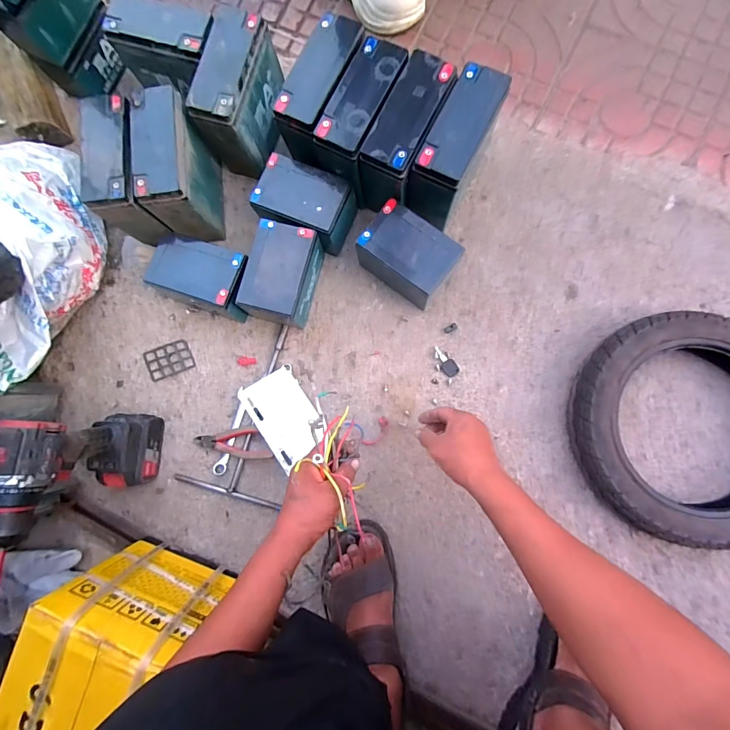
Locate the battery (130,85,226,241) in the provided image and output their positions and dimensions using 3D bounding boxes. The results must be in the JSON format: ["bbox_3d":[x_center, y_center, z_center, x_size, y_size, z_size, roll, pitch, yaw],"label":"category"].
[{"bbox_3d":[-0.313,-0.323,0.639,0.082,0.156,0.184,-4,81,1],"label":"battery"}]

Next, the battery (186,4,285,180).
[{"bbox_3d":[-0.211,-0.452,0.646,0.089,0.160,0.181,13,81,3],"label":"battery"}]

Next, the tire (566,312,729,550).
[{"bbox_3d":[0.505,0.095,0.587,0.344,0.083,0.335,0,87,6],"label":"tire"}]

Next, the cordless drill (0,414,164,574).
[{"bbox_3d":[-0.390,0.162,0.528,0.064,0.252,0.184,1,87,6],"label":"cordless drill"}]

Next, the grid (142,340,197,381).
[{"bbox_3d":[-0.353,-0.010,0.680,0.081,0.004,0.061,-21,79,-5],"label":"grid"}]

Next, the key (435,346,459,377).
[{"bbox_3d":[0.141,-0.007,0.662,0.025,0.004,0.058,-35,84,3],"label":"key"}]

